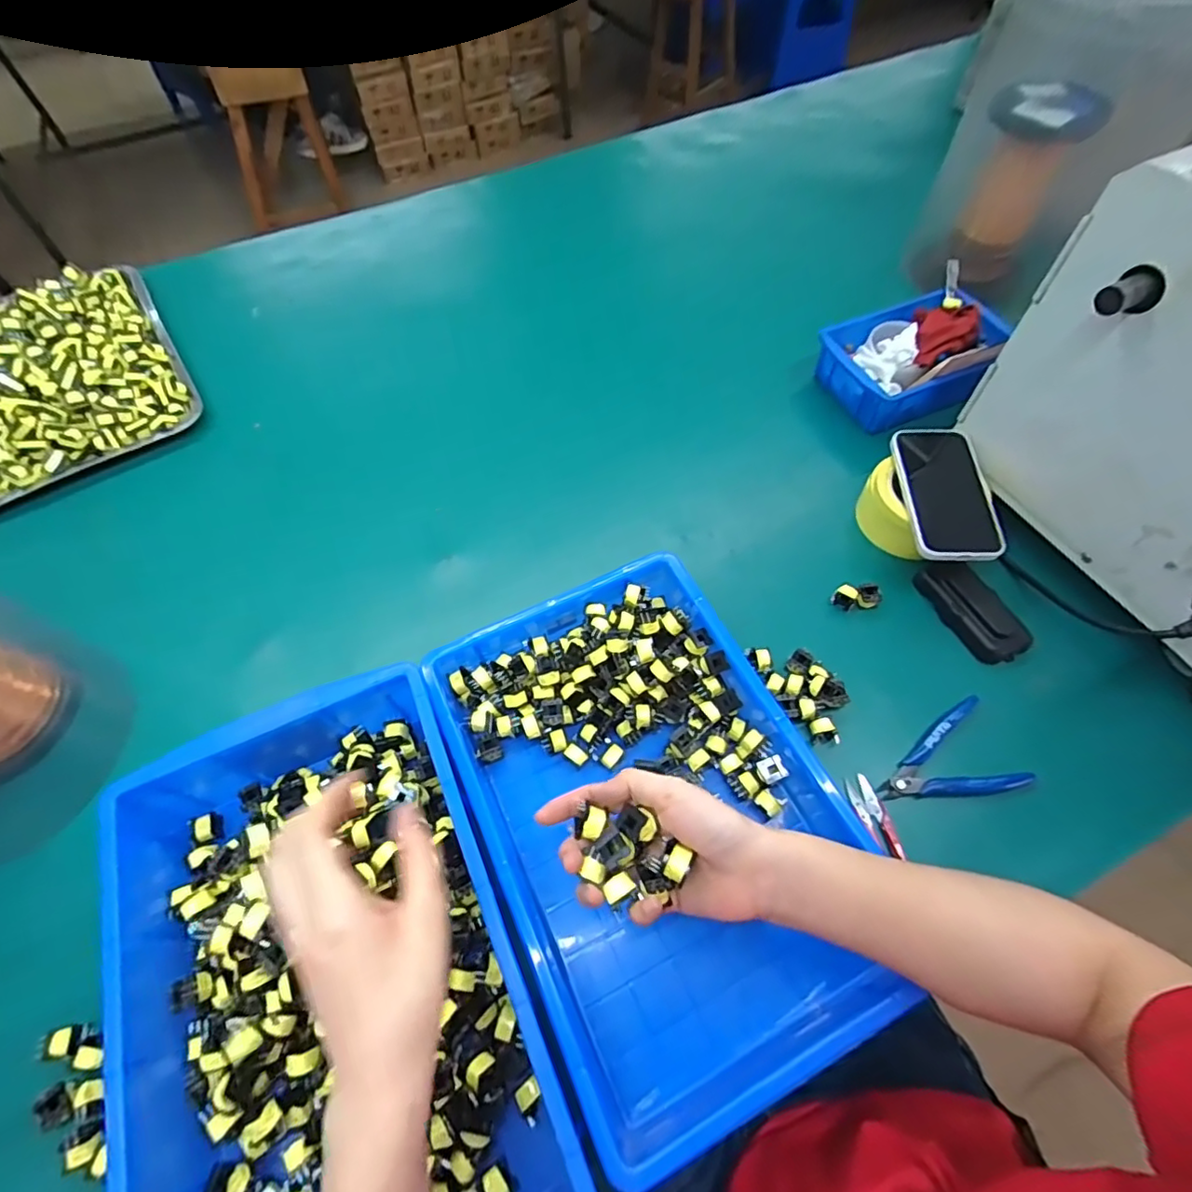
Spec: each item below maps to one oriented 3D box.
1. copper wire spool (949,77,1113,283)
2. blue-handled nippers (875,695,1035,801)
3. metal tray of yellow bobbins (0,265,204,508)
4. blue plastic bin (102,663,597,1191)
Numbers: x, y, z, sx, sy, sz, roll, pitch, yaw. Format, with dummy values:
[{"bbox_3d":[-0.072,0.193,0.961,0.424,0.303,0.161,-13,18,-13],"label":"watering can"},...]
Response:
[{"bbox_3d":[0.475,-0.475,0.667,0.093,0.180,0.115,24,64,15],"label":"copper wire spool"},{"bbox_3d":[0.293,0.136,0.484,0.119,0.015,0.077,-17,61,-8],"label":"blue-handled nippers"},{"bbox_3d":[-0.680,-0.279,0.707,0.282,0.076,0.330,-30,64,-15],"label":"metal tray of yellow bobbins"},{"bbox_3d":[-0.173,0.244,0.384,0.228,0.080,0.364,-23,62,-11],"label":"blue plastic bin"}]

